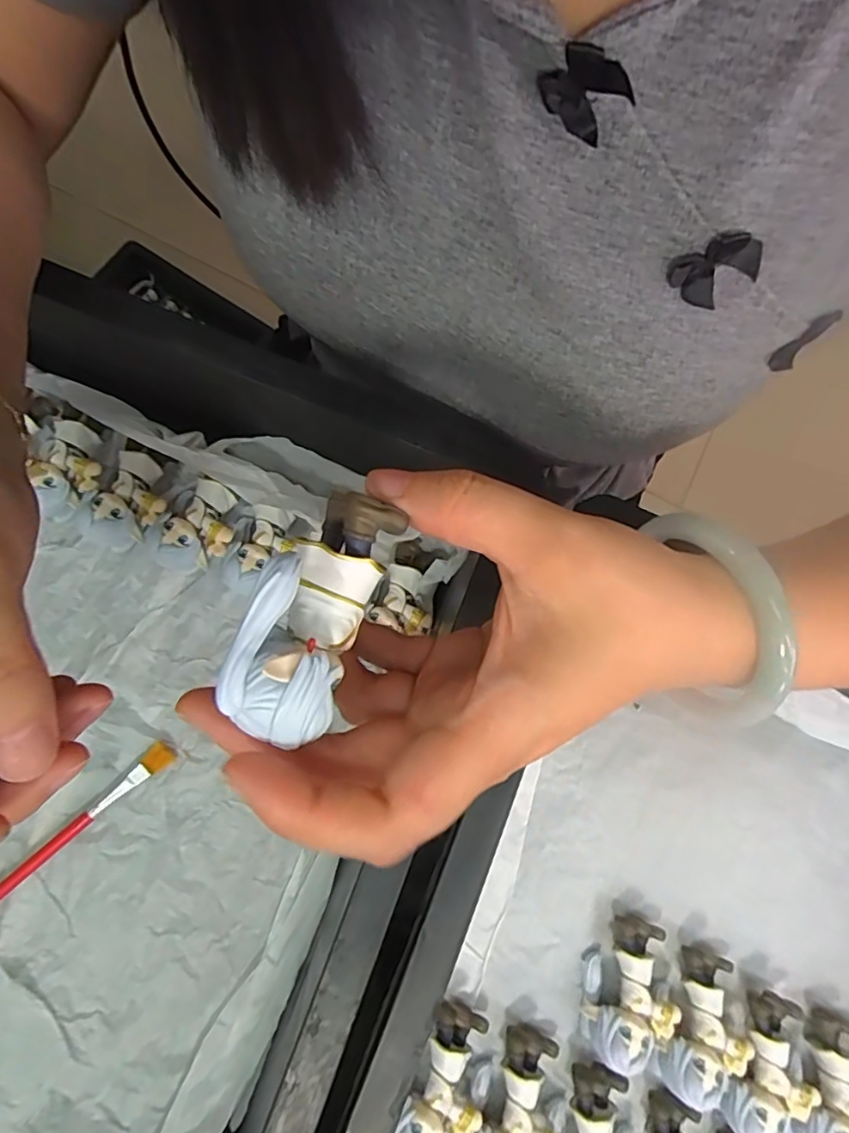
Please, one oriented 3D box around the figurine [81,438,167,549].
[{"bbox_3d":[-0.152,-0.038,0.297,0.031,0.026,0.057,5,78,-5],"label":"figurine"}]

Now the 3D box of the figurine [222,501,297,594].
[{"bbox_3d":[-0.086,-0.009,0.298,0.031,0.023,0.048,23,77,-1],"label":"figurine"}]

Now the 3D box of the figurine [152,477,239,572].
[{"bbox_3d":[-0.118,-0.021,0.299,0.035,0.023,0.048,12,77,-3],"label":"figurine"}]

